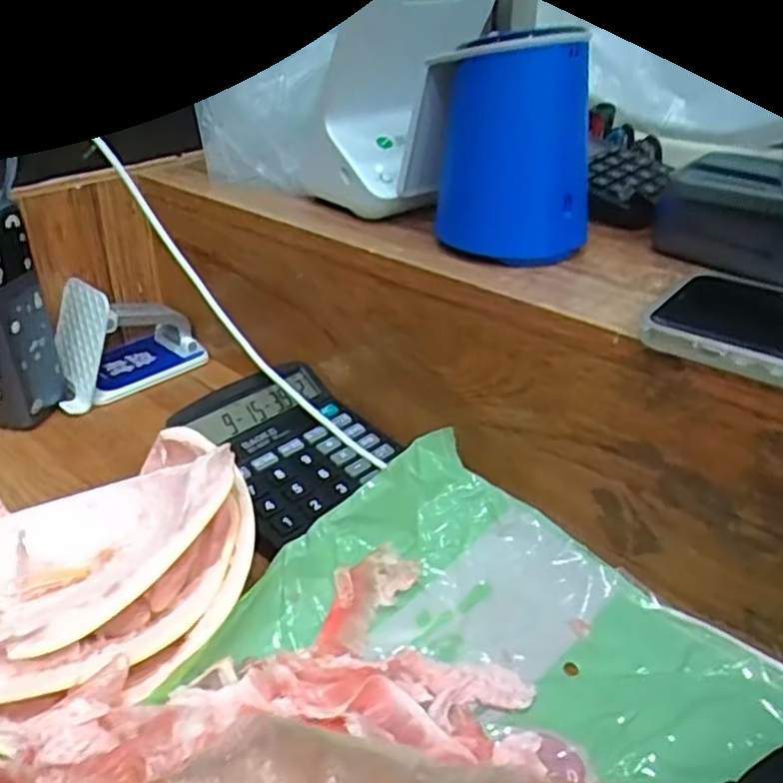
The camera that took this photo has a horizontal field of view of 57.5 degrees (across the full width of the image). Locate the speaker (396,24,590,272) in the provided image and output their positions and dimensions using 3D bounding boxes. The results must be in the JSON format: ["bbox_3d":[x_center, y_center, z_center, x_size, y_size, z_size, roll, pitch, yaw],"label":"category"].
[{"bbox_3d":[0.061,-0.138,0.411,0.065,0.107,0.094,-16,35,-26],"label":"speaker"}]

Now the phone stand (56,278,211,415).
[{"bbox_3d":[-0.222,-0.048,0.579,0.065,0.079,0.116,25,39,34],"label":"phone stand"}]

